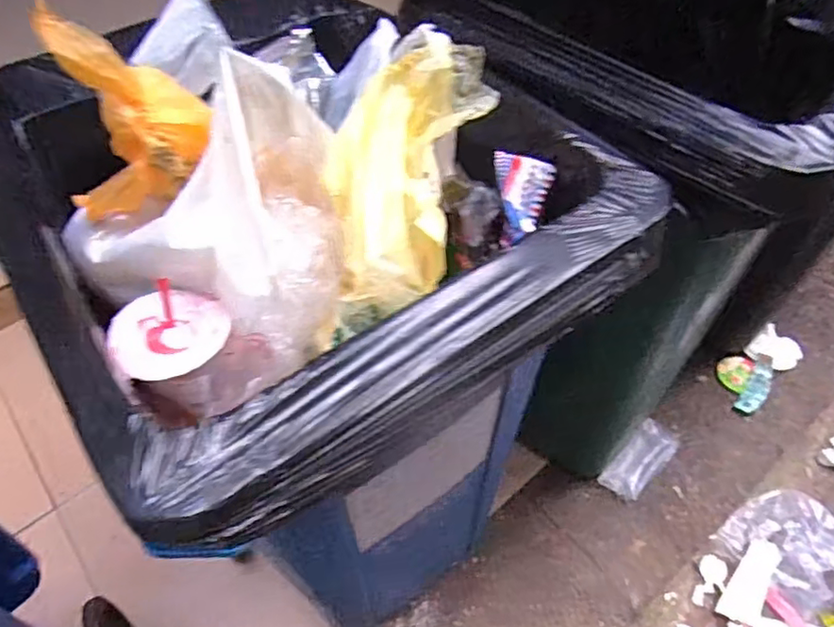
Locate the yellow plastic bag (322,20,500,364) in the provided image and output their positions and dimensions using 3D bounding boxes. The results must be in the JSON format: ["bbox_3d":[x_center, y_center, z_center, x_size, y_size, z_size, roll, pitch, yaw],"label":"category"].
[{"bbox_3d":[-0.016,-0.113,0.504,0.114,0.070,0.284,10,69,12],"label":"yellow plastic bag"}]

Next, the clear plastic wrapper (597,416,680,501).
[{"bbox_3d":[0.462,0.295,1.222,0.081,0.043,0.195,35,59,29],"label":"clear plastic wrapper"}]

